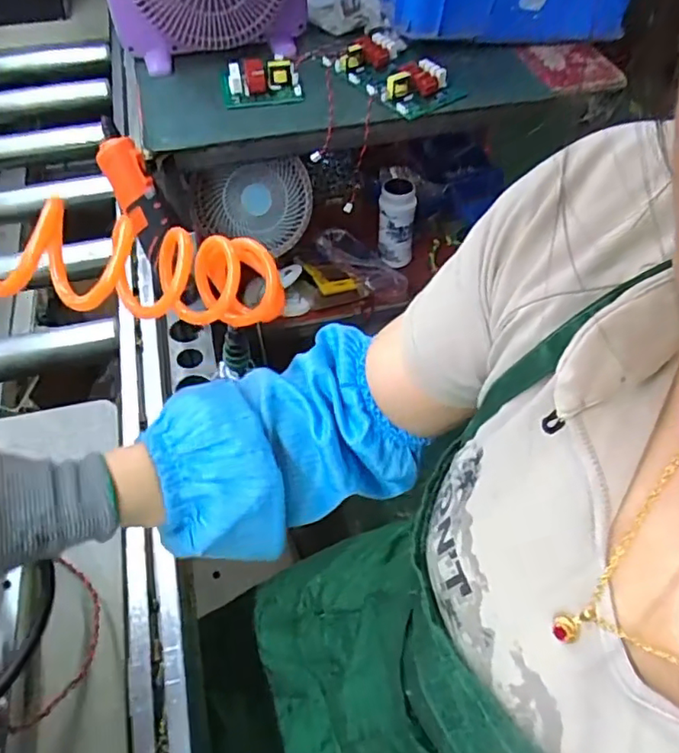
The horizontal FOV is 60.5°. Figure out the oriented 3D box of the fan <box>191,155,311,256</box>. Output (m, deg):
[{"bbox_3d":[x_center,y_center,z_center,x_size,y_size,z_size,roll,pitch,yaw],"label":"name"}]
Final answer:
[{"bbox_3d":[-0.140,-0.291,0.978,0.207,0.196,0.061,-17,54,-13],"label":"fan"}]

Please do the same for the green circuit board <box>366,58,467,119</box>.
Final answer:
[{"bbox_3d":[0.116,-0.434,0.878,0.134,0.037,0.080,-24,56,-17],"label":"green circuit board"}]

